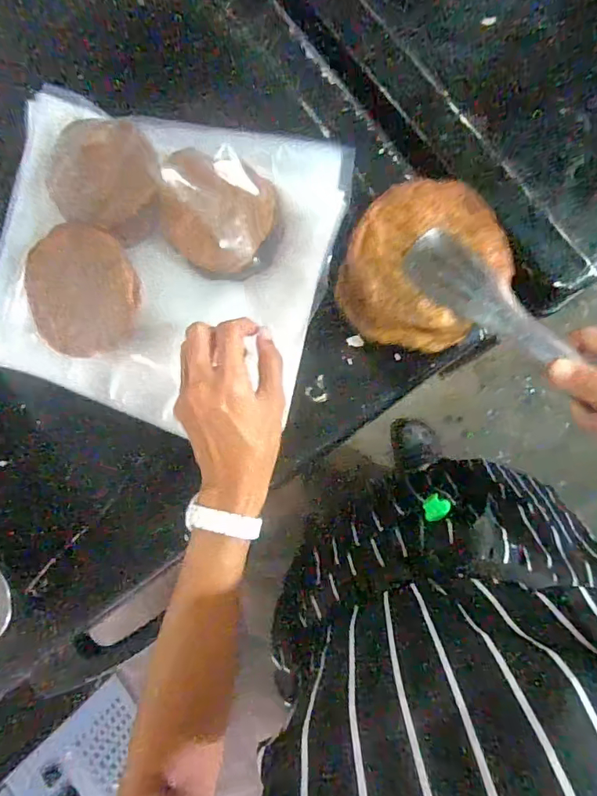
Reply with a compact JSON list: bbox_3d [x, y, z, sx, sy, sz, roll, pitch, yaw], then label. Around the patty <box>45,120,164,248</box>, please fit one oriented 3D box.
[{"bbox_3d":[-0.169,-0.197,0.436,0.108,0.020,0.095,24,92,10],"label":"patty"}]

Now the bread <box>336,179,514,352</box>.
[{"bbox_3d":[0.086,-0.092,0.336,0.100,0.025,0.115,38,94,9],"label":"bread"}]

